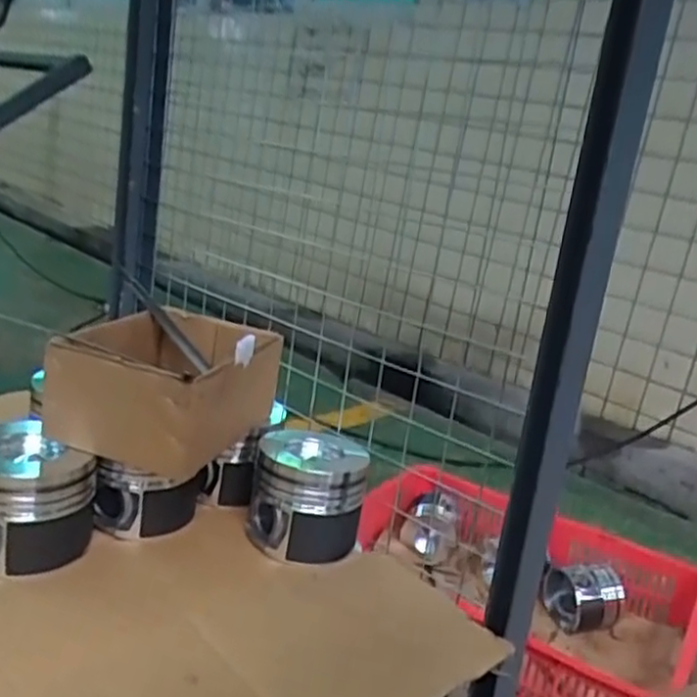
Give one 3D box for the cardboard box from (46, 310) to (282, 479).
[{"bbox_3d":[-0.169,0.034,0.699,0.153,0.091,0.191,16,17,16],"label":"cardboard box"}]

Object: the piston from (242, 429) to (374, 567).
[{"bbox_3d":[-0.042,0.140,0.722,0.112,0.089,0.122,7,18,-4],"label":"piston"}]

